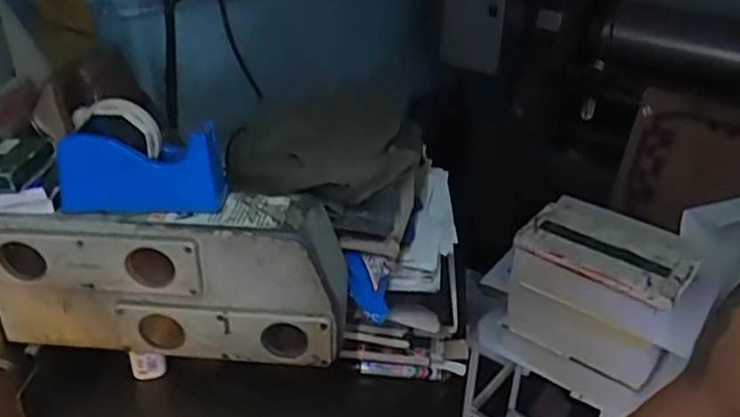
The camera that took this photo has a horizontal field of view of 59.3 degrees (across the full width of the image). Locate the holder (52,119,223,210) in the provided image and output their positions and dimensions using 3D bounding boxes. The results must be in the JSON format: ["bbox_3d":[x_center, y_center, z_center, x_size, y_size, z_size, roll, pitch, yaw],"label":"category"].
[{"bbox_3d":[-0.235,-0.041,0.678,0.164,0.081,0.051,0,30,-2],"label":"holder"}]

